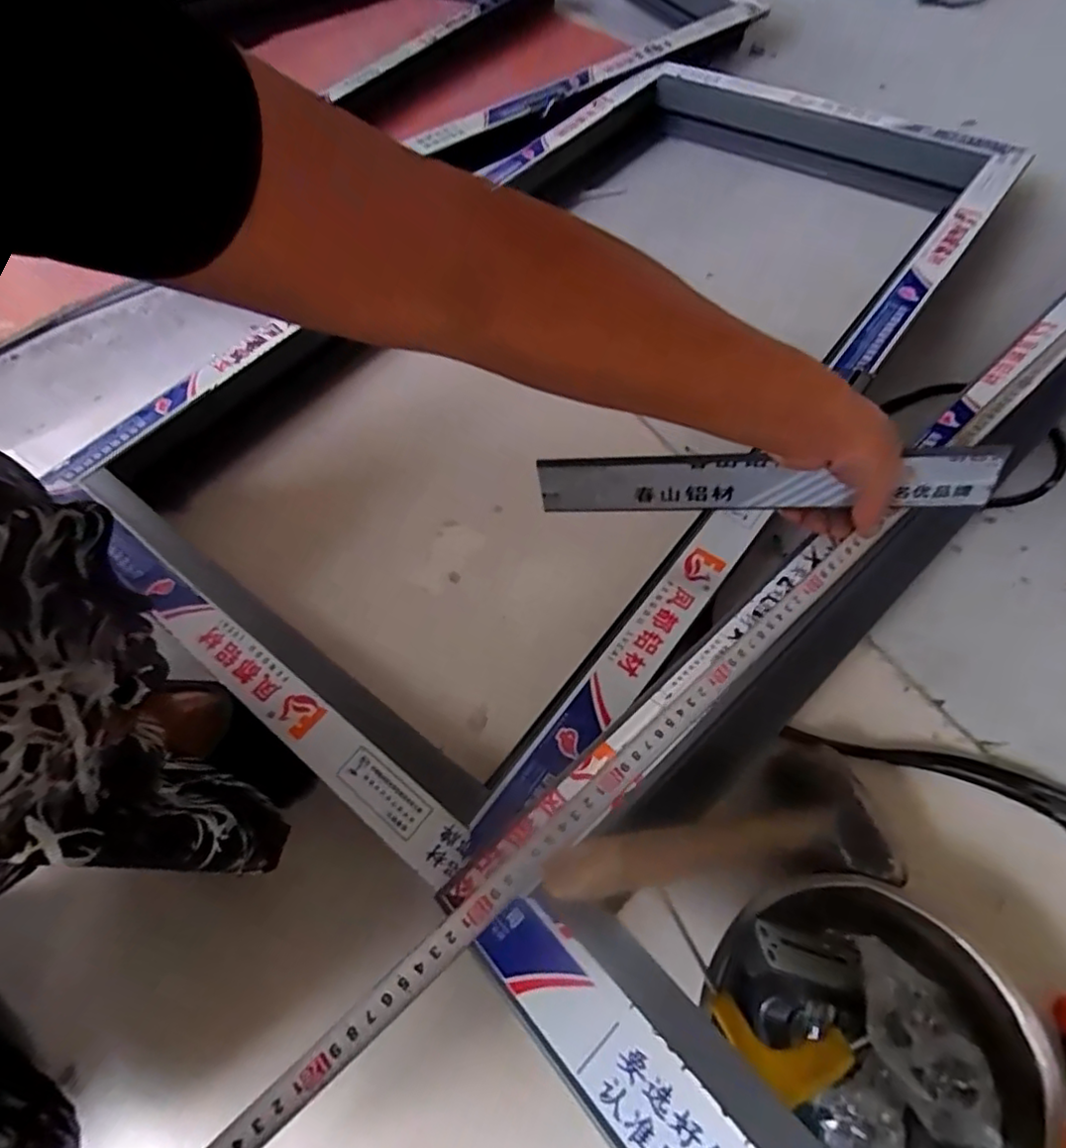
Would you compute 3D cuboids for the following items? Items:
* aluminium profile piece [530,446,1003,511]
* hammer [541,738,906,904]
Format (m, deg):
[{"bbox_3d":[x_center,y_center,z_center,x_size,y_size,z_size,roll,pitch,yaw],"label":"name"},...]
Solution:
[{"bbox_3d":[0.158,-0.065,0.445,0.307,0.050,0.014,1,59,12],"label":"aluminium profile piece"},{"bbox_3d":[0.114,0.161,0.378,0.234,0.046,0.099,1,55,-27],"label":"hammer"}]

